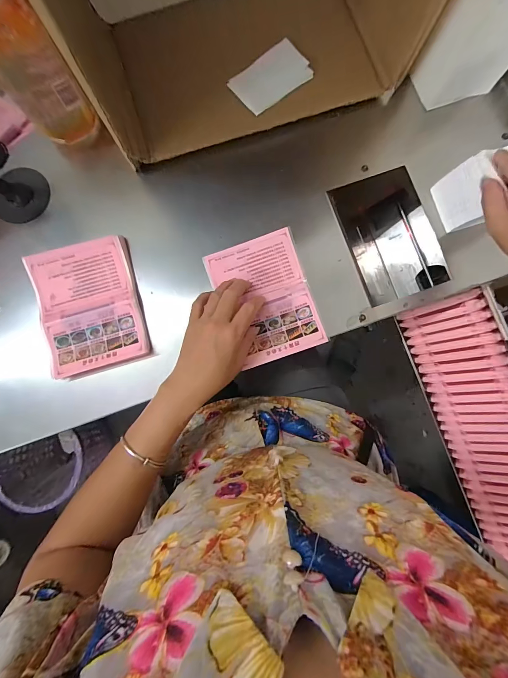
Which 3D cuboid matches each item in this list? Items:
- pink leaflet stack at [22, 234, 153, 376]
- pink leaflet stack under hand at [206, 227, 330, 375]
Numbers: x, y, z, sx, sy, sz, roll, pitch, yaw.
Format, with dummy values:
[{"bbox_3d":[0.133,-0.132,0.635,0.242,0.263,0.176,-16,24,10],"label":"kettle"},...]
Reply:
[{"bbox_3d":[-0.216,-0.041,0.387,0.123,0.026,0.161,-15,84,-1],"label":"pink leaflet stack"},{"bbox_3d":[0.017,-0.054,0.397,0.119,0.011,0.162,-19,84,-1],"label":"pink leaflet stack under hand"}]

